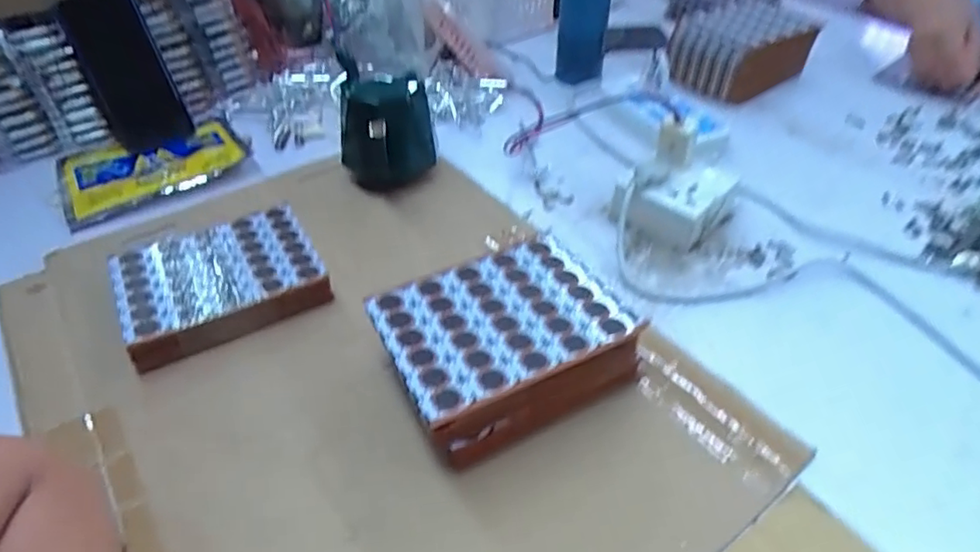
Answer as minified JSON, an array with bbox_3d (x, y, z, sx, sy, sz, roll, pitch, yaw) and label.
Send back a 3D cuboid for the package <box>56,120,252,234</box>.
[{"bbox_3d":[-0.372,-0.127,0.661,0.190,0.016,0.161,-25,47,-25],"label":"package"}]

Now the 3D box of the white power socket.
[{"bbox_3d":[0.184,-0.071,0.573,0.069,0.044,0.085,31,51,30],"label":"white power socket"}]

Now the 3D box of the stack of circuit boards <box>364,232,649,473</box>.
[{"bbox_3d":[0.012,0.051,0.419,0.156,0.067,0.123,-18,45,-18],"label":"stack of circuit boards"}]

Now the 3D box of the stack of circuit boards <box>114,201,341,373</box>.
[{"bbox_3d":[-0.222,0.005,0.494,0.151,0.036,0.117,-22,46,-22],"label":"stack of circuit boards"}]

